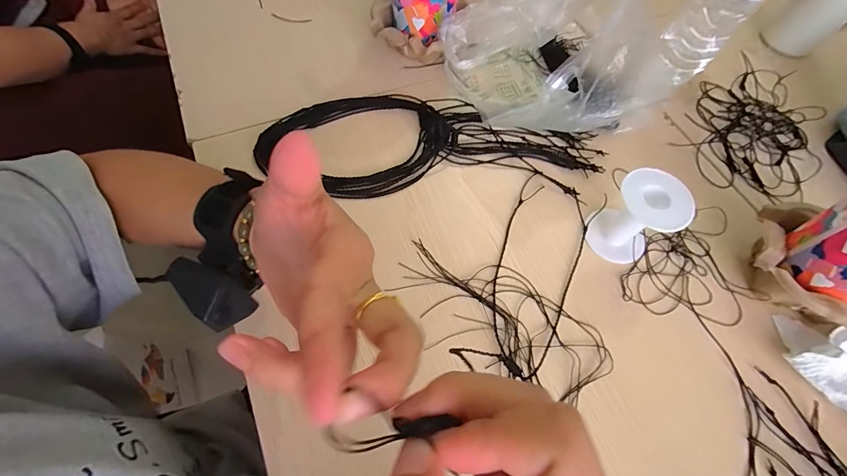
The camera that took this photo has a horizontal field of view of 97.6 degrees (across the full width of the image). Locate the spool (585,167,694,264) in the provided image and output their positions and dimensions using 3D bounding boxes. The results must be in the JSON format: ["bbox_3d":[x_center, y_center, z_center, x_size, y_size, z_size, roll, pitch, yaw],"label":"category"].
[{"bbox_3d":[0.183,-0.017,0.321,0.050,0.074,0.054,2,62,-3],"label":"spool"}]

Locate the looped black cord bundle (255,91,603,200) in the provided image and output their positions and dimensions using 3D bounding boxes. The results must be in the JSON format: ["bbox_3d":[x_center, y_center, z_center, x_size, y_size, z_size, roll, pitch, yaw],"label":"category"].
[{"bbox_3d":[0.006,-0.109,0.391,0.344,0.014,0.130,-7,63,-8],"label":"looped black cord bundle"}]

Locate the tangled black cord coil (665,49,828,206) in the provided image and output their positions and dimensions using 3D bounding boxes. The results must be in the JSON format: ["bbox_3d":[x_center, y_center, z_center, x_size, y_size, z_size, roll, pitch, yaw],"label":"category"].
[{"bbox_3d":[0.381,-0.130,0.426,0.131,0.015,0.187,33,65,13],"label":"tangled black cord coil"}]

